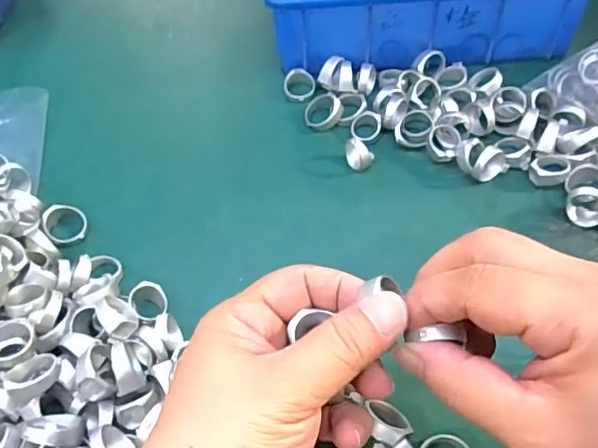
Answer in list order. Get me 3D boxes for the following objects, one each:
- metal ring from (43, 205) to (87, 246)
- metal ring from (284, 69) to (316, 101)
[{"bbox_3d":[-0.147,-0.001,0.354,0.024,0.015,0.029,-34,59,-20],"label":"metal ring"},{"bbox_3d":[0.000,-0.105,0.424,0.026,0.008,0.026,-1,84,7],"label":"metal ring"}]

